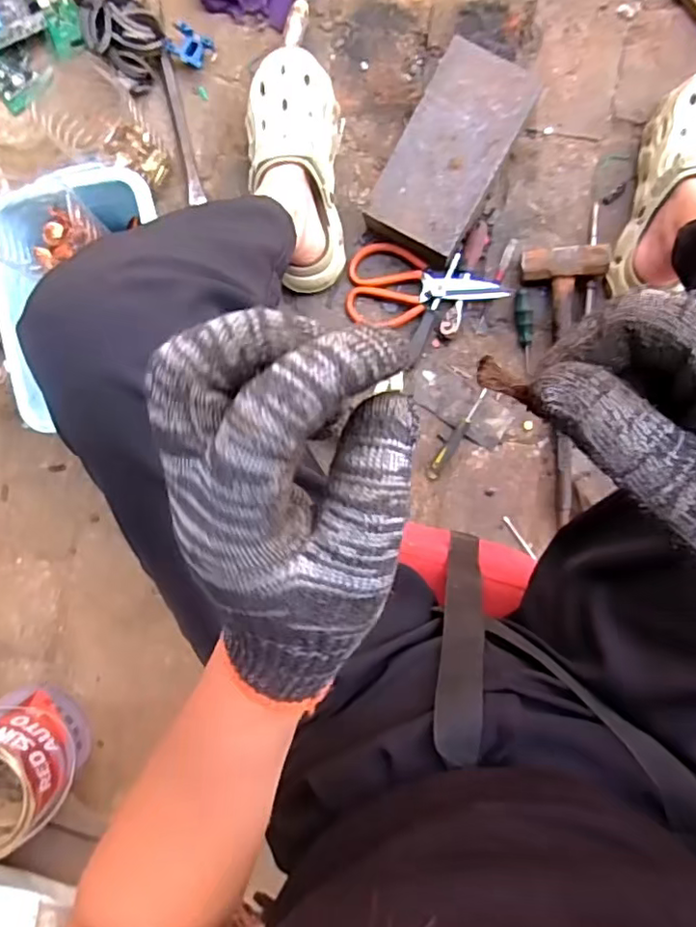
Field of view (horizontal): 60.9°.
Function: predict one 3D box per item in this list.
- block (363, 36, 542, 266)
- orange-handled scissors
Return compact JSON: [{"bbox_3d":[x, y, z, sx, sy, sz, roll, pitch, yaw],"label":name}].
[{"bbox_3d":[0.119,-0.357,0.691,0.116,0.050,0.215,30,96,3],"label":"block"},{"bbox_3d":[0.095,-0.217,0.737,0.190,0.020,0.095,8,95,5],"label":"orange-handled scissors"}]

